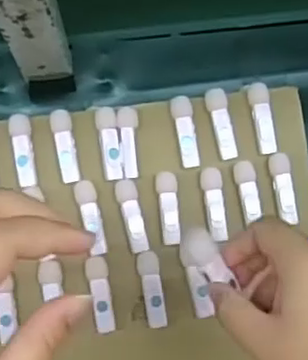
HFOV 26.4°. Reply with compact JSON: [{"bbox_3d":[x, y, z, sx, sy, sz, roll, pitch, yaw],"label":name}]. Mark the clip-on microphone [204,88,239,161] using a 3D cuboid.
[{"bbox_3d":[0.062,-0.050,0.586,0.019,0.012,0.063,-16,83,-5],"label":"clip-on microphone"}]

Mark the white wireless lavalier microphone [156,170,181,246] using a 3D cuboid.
[{"bbox_3d":[0.013,0.024,0.574,0.019,0.011,0.064,-2,82,-3],"label":"white wireless lavalier microphone"}]

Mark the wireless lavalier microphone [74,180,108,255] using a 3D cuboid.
[{"bbox_3d":[-0.054,0.032,0.569,0.018,0.012,0.066,-12,83,-4],"label":"wireless lavalier microphone"}]

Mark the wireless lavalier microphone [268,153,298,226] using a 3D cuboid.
[{"bbox_3d":[0.115,0.007,0.580,0.017,0.009,0.061,-9,82,-4],"label":"wireless lavalier microphone"}]

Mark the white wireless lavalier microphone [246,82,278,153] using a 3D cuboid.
[{"bbox_3d":[0.098,-0.056,0.591,0.018,0.013,0.065,-10,83,-4],"label":"white wireless lavalier microphone"}]

